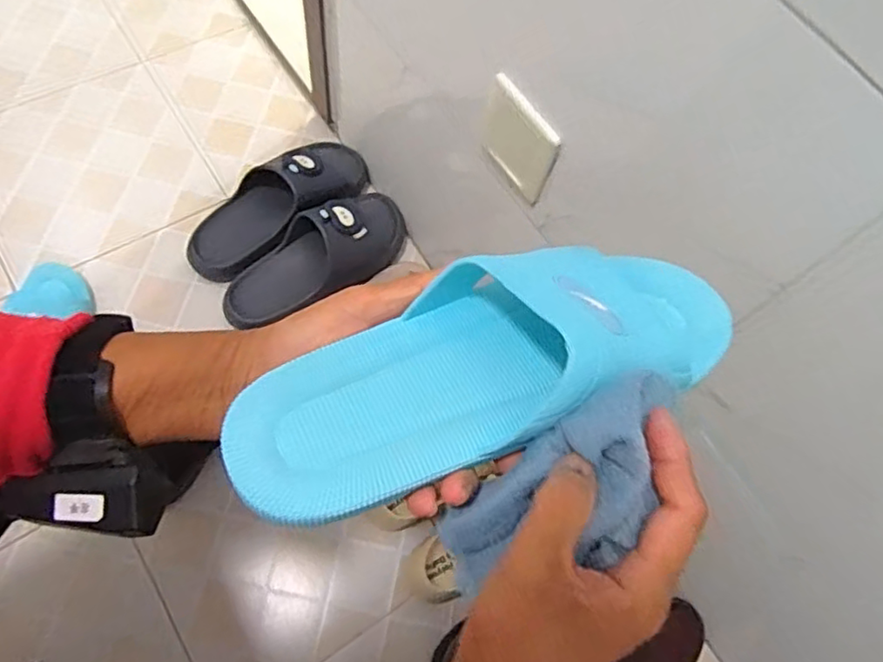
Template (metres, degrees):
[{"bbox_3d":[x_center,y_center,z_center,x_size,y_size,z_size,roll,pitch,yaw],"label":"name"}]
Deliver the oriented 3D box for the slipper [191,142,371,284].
[{"bbox_3d":[-0.229,-0.185,0.866,0.285,0.070,0.109,-36,75,-18],"label":"slipper"}]

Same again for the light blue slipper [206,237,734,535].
[{"bbox_3d":[0.025,0.006,0.279,0.244,0.055,0.089,-19,65,-13],"label":"light blue slipper"}]

